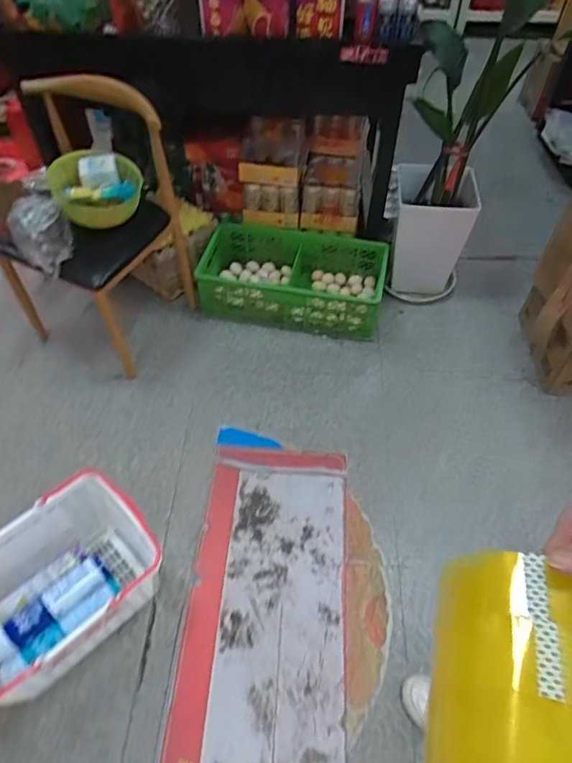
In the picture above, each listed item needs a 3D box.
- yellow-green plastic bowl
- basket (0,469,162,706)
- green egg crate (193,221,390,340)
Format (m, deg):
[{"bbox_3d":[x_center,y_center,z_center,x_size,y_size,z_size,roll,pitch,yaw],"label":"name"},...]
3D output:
[{"bbox_3d":[-0.535,-0.561,1.427,0.241,0.104,0.258,0,52,0],"label":"yellow-green plastic bowl"},{"bbox_3d":[-0.524,0.470,1.166,0.441,0.266,0.317,-36,60,-24],"label":"basket"},{"bbox_3d":[0.036,-0.391,1.913,0.677,0.194,0.345,10,53,8],"label":"green egg crate"}]

